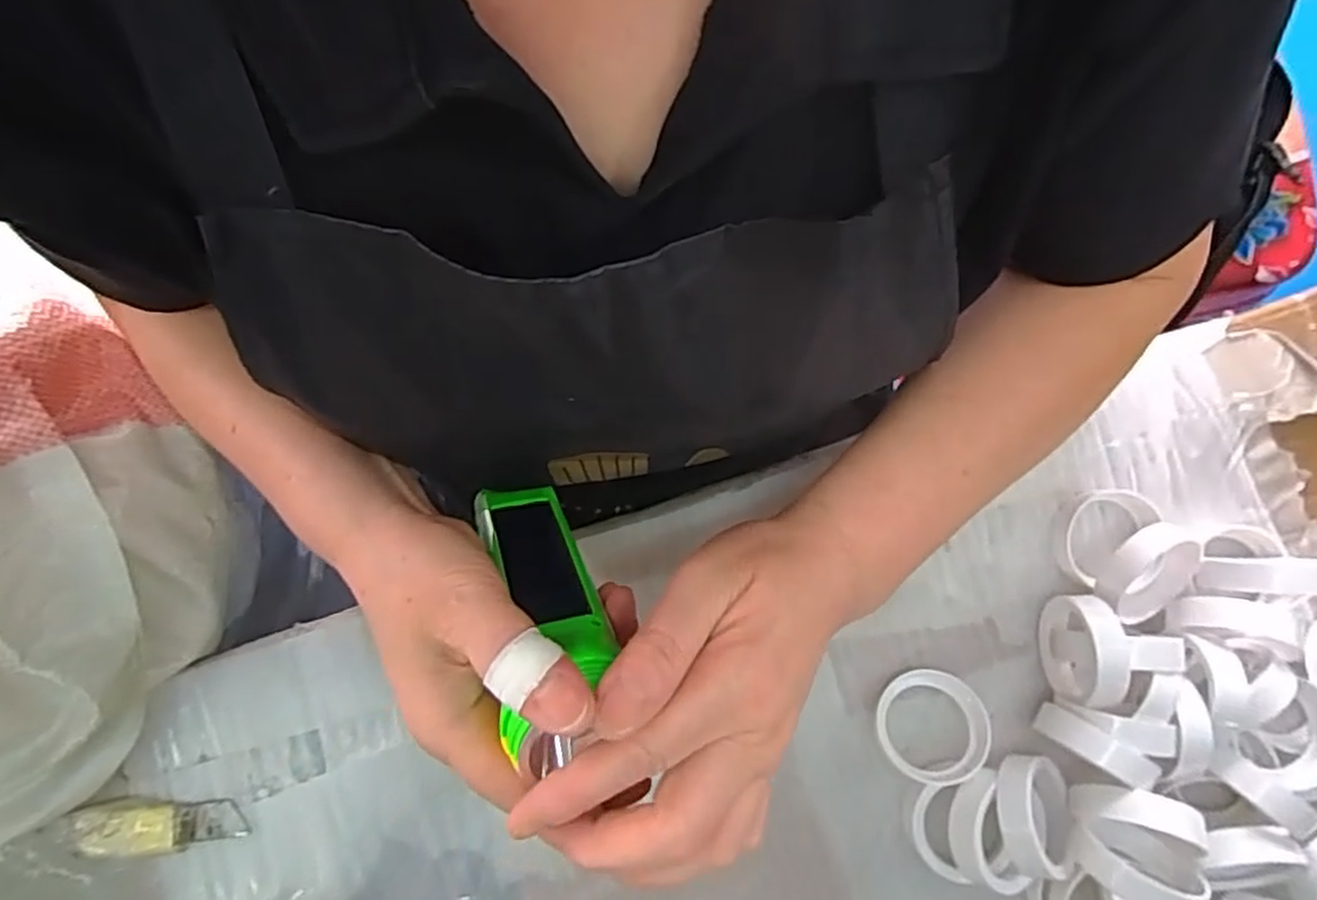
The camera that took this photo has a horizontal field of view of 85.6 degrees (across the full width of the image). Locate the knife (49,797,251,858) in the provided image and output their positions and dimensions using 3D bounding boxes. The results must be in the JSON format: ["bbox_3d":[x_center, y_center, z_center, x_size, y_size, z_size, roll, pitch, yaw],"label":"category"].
[{"bbox_3d":[-0.261,0.195,0.367,0.089,0.013,0.026,1,83,0],"label":"knife"}]

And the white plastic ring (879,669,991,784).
[{"bbox_3d":[0.139,0.140,0.362,0.054,0.009,0.054,-10,58,16],"label":"white plastic ring"}]

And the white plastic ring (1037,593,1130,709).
[{"bbox_3d":[0.212,0.100,0.355,0.019,0.046,0.052,2,83,0],"label":"white plastic ring"}]

